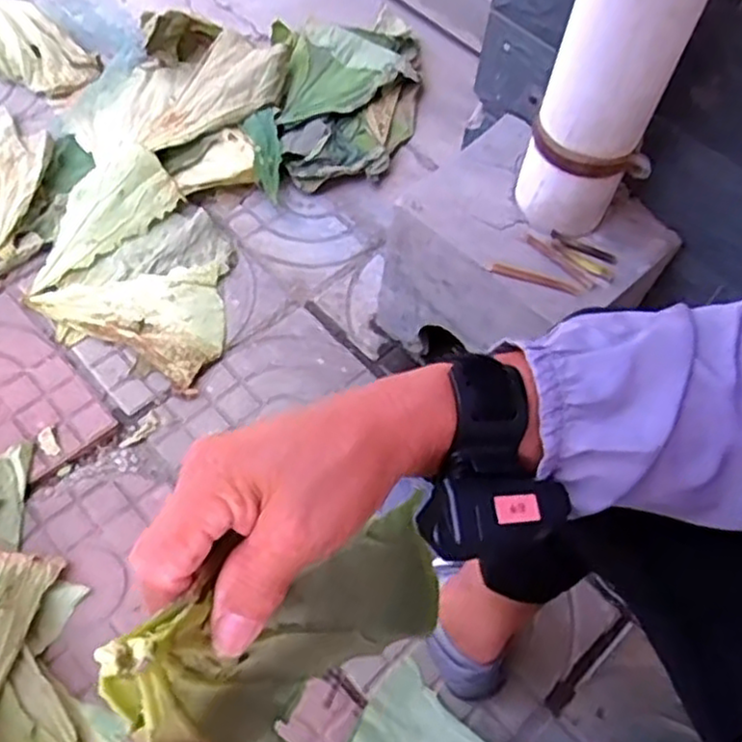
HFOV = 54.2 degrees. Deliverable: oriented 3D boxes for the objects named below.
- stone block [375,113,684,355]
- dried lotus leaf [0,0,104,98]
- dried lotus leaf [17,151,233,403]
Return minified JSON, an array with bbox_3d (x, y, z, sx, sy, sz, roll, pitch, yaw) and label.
[{"bbox_3d":[0.184,-0.117,0.946,0.212,0.249,0.267,-38,68,-24],"label":"stone block"},{"bbox_3d":[-0.595,-0.562,1.256,0.221,0.070,0.131,31,64,14],"label":"dried lotus leaf"},{"bbox_3d":[-0.326,-0.162,1.060,0.301,0.070,0.311,19,59,7],"label":"dried lotus leaf"}]

